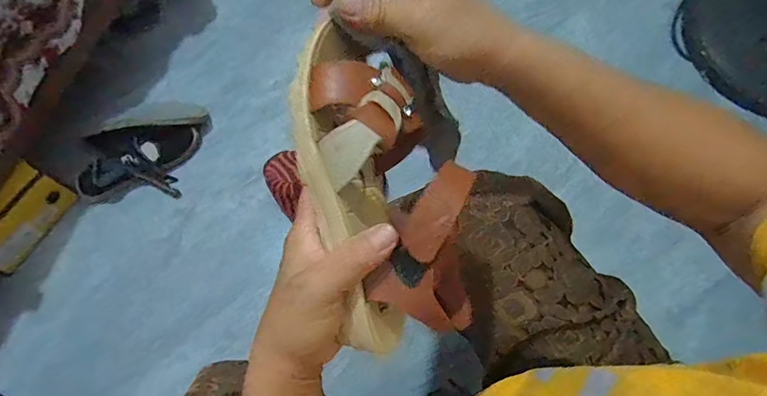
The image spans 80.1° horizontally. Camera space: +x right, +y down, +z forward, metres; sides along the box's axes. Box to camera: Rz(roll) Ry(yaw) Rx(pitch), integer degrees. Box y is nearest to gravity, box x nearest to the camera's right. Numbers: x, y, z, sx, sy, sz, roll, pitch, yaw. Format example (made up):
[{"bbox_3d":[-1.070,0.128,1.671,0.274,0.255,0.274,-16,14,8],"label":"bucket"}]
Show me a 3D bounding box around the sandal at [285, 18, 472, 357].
[{"bbox_3d":[-0.005,-0.018,0.295,0.085,0.070,0.188,-19,87,-7],"label":"sandal"}]

